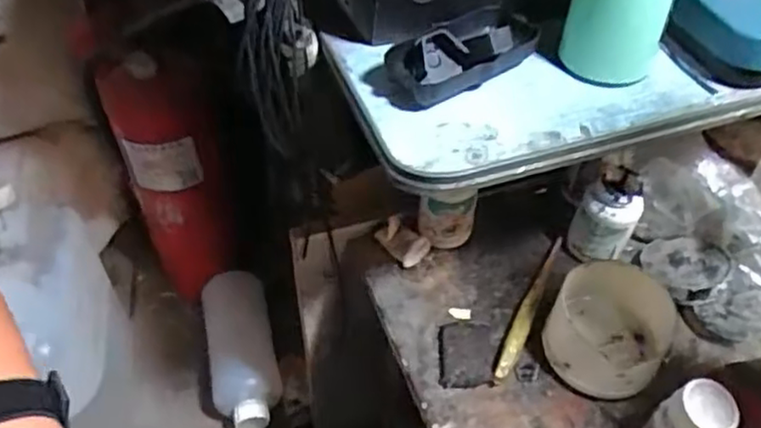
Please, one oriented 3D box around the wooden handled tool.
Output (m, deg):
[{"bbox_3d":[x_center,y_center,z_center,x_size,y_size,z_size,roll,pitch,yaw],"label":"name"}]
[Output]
[{"bbox_3d":[0.122,0.079,0.567,0.014,0.014,0.149,18,50,16],"label":"wooden handled tool"}]

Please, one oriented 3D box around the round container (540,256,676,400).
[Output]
[{"bbox_3d":[0.179,0.088,0.532,0.088,0.053,0.095,0,47,0],"label":"round container"}]

